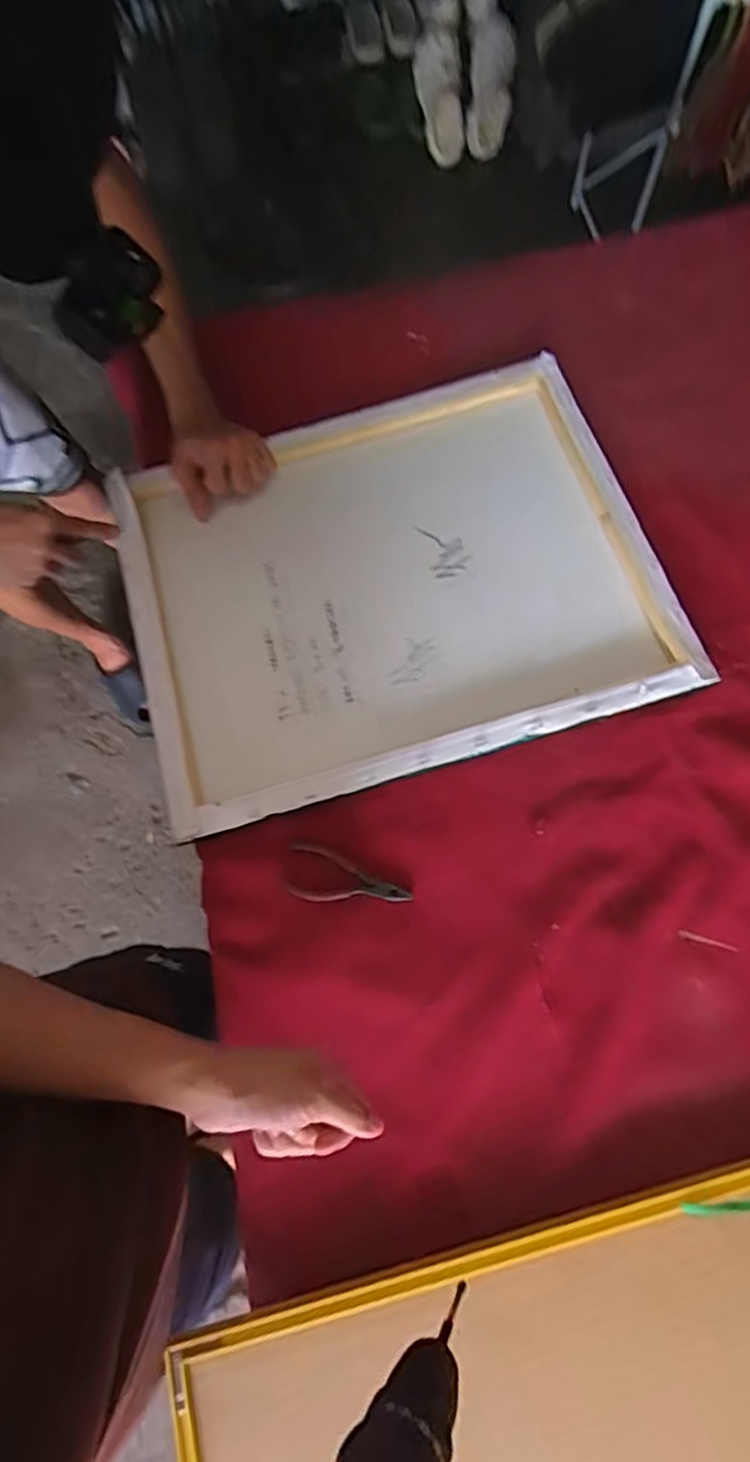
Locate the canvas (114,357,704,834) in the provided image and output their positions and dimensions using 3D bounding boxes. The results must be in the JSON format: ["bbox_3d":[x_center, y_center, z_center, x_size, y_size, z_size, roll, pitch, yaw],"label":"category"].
[{"bbox_3d":[0.008,-0.153,0.666,0.497,0.040,0.402,-16,71,-3],"label":"canvas"}]

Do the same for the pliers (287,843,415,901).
[{"bbox_3d":[-0.024,0.132,0.583,0.110,0.006,0.045,13,72,7],"label":"pliers"}]

